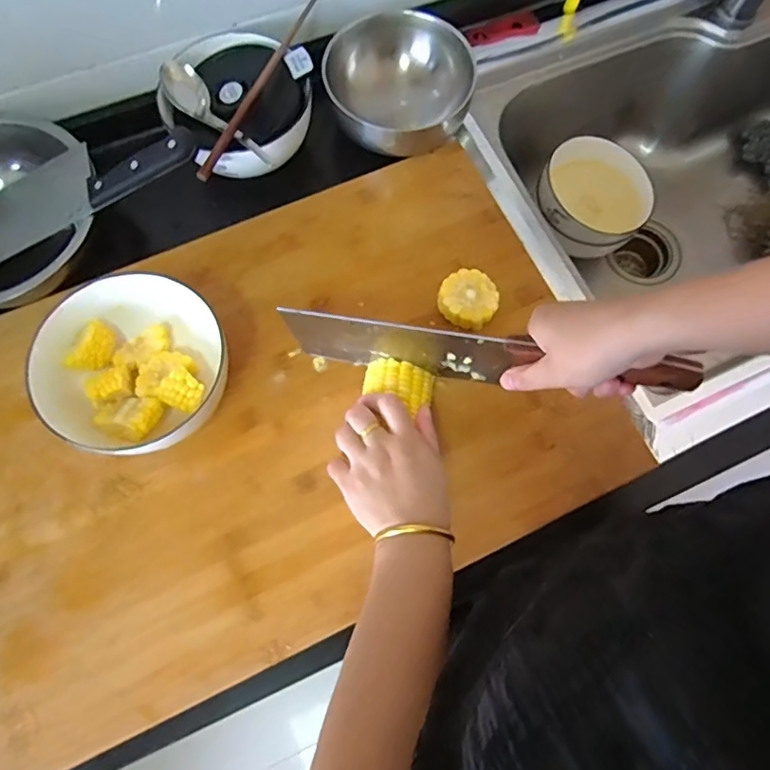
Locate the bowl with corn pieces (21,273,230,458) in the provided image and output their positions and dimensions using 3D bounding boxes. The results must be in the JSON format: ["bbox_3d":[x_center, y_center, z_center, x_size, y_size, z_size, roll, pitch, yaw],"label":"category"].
[{"bbox_3d":[-0.206,-0.010,0.470,0.144,0.079,0.153,0,73,1],"label":"bowl with corn pieces"}]

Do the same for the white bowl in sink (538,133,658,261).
[{"bbox_3d":[0.268,-0.242,0.731,0.132,0.067,0.137,0,73,1],"label":"white bowl in sink"}]

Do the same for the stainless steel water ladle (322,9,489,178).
[{"bbox_3d":[0.019,-0.302,0.566,0.156,0.068,0.138,-8,73,-2],"label":"stainless steel water ladle"}]

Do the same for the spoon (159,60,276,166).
[{"bbox_3d":[-0.160,-0.252,0.531,0.036,0.033,0.149,-41,77,-11],"label":"spoon"}]

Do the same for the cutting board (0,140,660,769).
[{"bbox_3d":[-0.114,0.025,0.496,0.588,0.033,0.383,-24,73,-8],"label":"cutting board"}]

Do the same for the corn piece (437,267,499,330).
[{"bbox_3d":[0.079,-0.081,0.524,0.053,0.026,0.054,0,73,1],"label":"corn piece"}]

